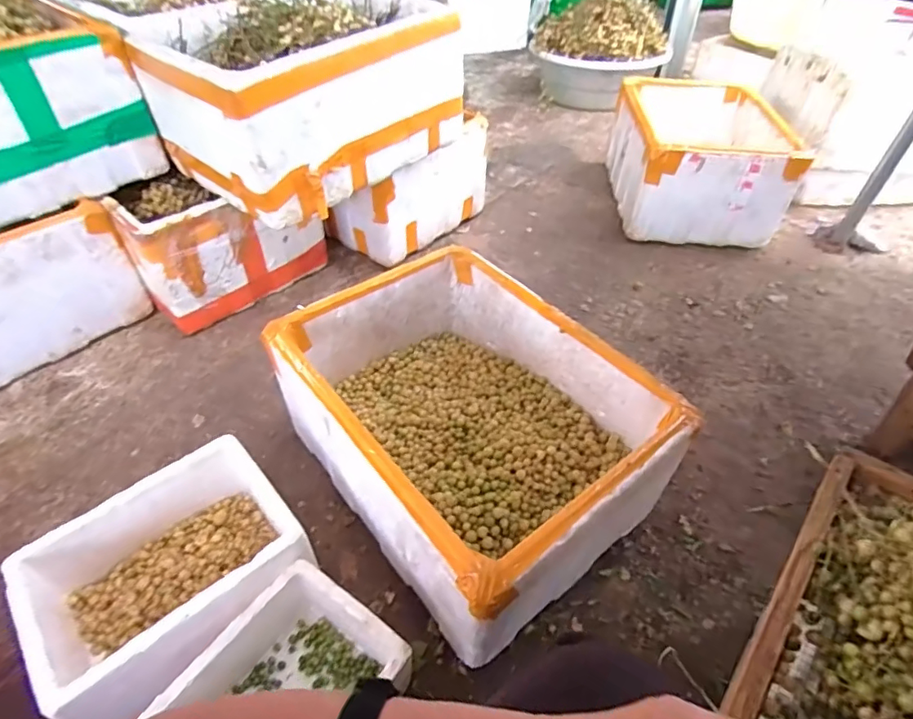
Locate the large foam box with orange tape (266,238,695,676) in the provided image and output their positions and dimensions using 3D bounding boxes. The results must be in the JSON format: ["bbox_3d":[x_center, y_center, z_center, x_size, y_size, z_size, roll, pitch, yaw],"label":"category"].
[{"bbox_3d":[0.017,0.098,0.890,0.425,0.243,0.558,-29,51,-27],"label":"large foam box with orange tape"}]

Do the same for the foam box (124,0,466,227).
[{"bbox_3d":[-0.319,-0.584,1.152,0.402,0.301,0.562,32,52,29],"label":"foam box"}]

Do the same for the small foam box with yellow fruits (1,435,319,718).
[{"bbox_3d":[-0.413,0.305,0.764,0.330,0.139,0.238,-32,52,-29],"label":"small foam box with yellow fruits"}]

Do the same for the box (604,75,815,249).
[{"bbox_3d":[0.719,-0.612,1.629,0.407,0.313,0.520,2,44,2],"label":"box"}]

